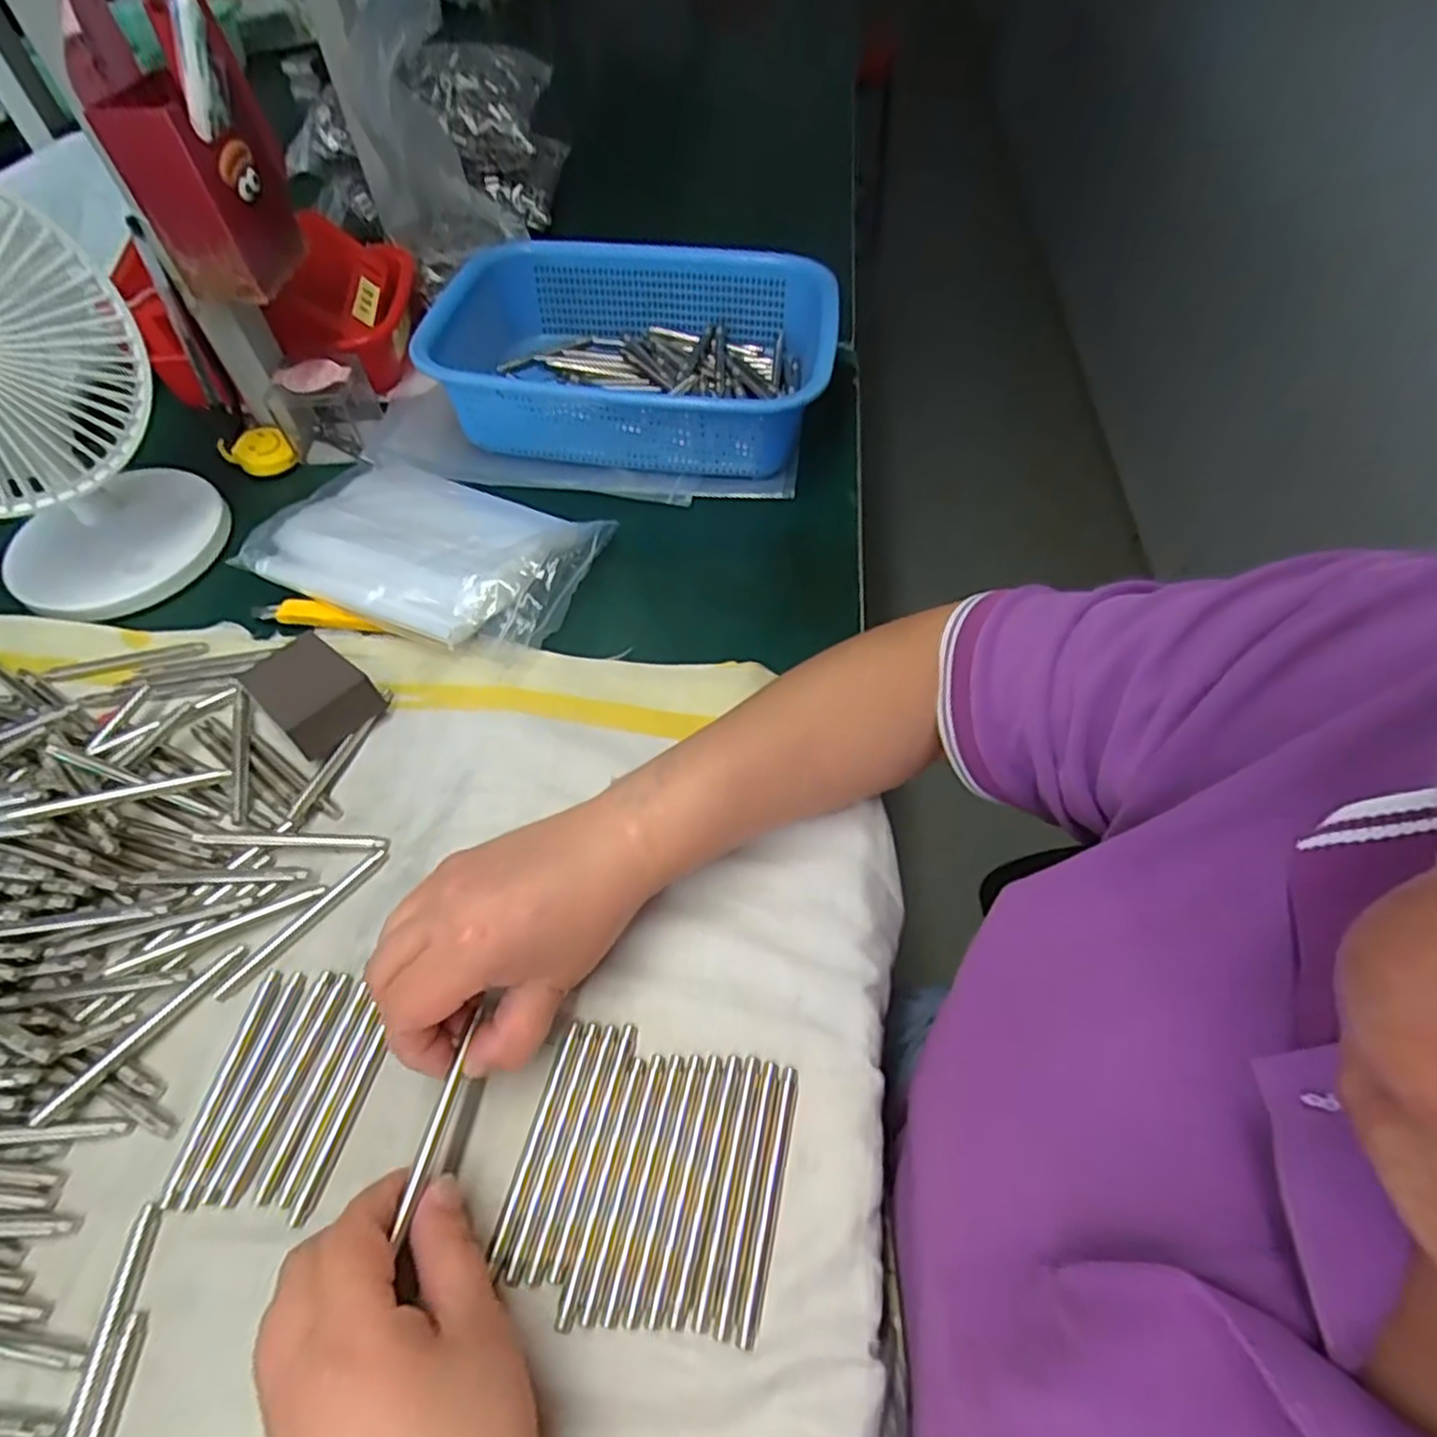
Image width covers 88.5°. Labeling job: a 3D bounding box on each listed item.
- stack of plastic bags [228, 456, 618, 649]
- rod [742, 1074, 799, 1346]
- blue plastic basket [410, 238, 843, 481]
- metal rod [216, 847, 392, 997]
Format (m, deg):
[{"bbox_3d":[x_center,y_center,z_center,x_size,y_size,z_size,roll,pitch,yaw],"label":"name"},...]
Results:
[{"bbox_3d":[-0.187,-0.115,0.477,0.205,0.036,0.127,20,59,15],"label":"stack of plastic bags"},{"bbox_3d":[0.021,0.189,0.291,0.006,0.004,0.092,10,57,9],"label":"rod"},{"bbox_3d":[-0.062,-0.271,0.554,0.283,0.071,0.200,10,57,8],"label":"blue plastic basket"},{"bbox_3d":[-0.202,0.098,0.359,0.007,0.004,0.093,34,64,22],"label":"metal rod"}]

